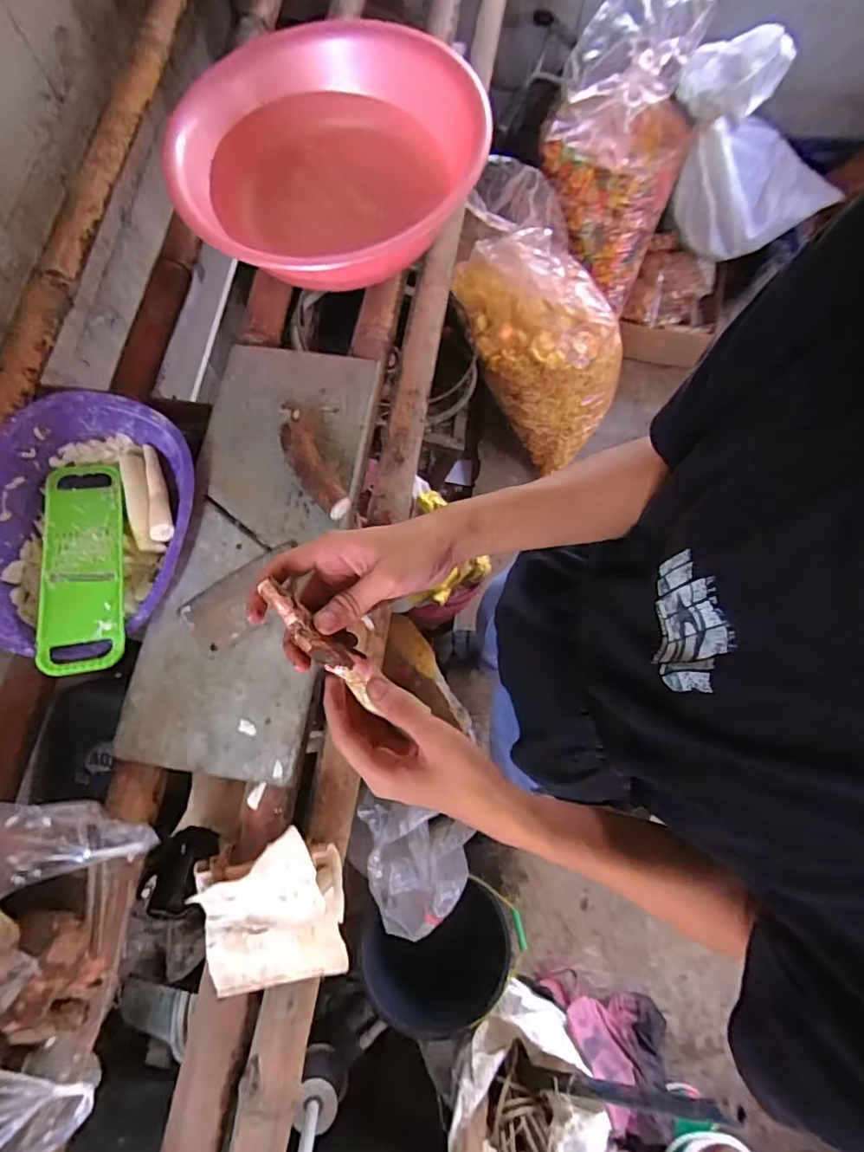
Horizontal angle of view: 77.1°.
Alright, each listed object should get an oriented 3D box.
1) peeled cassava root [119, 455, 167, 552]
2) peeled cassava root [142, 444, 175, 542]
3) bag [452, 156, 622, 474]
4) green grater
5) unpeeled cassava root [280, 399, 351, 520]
[{"bbox_3d":[-0.358,-0.093,0.660,0.032,0.026,0.130,-19,77,-7],"label":"peeled cassava root"},{"bbox_3d":[-0.336,-0.107,0.662,0.026,0.024,0.132,-14,76,-6],"label":"peeled cassava root"},{"bbox_3d":[0.285,-0.640,1.401,0.317,0.759,0.251,-40,40,-11],"label":"bag"},{"bbox_3d":[-0.401,-0.019,0.622,0.081,0.012,0.270,-8,63,-17],"label":"green grater"},{"bbox_3d":[-0.155,-0.147,0.661,0.043,0.043,0.175,-27,78,-9],"label":"unpeeled cassava root"}]

